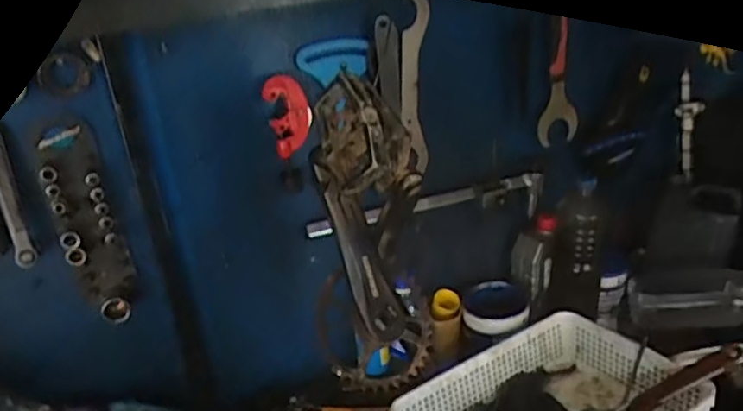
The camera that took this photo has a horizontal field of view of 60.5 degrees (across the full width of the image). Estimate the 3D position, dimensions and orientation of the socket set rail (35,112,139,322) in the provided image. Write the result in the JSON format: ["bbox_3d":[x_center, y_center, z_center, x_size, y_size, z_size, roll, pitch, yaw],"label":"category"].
[{"bbox_3d":[-0.337,0.019,0.759,0.075,0.241,0.041,-16,25,-22],"label":"socket set rail"}]

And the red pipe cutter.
[{"bbox_3d":[-0.106,-0.117,0.823,0.056,0.099,0.026,-7,23,-1],"label":"red pipe cutter"}]

